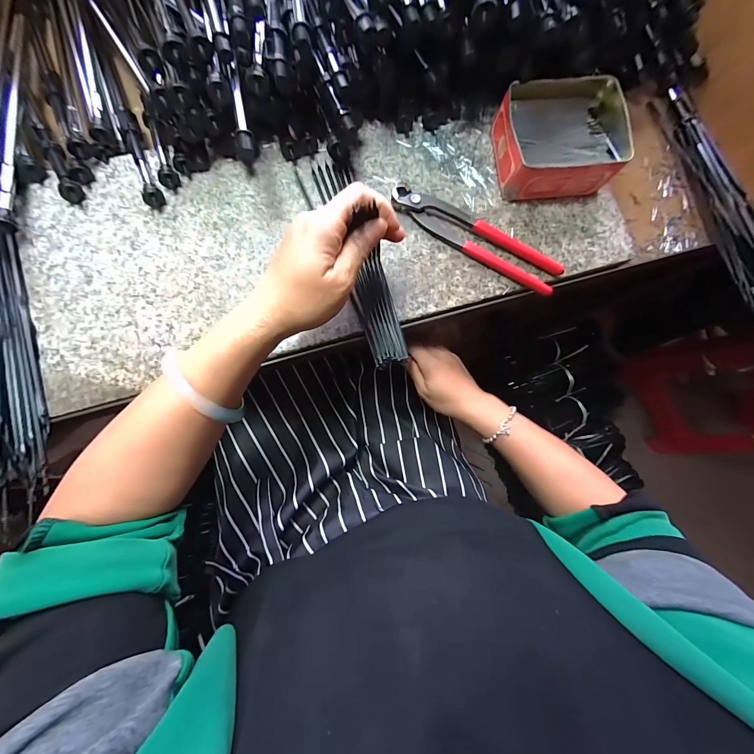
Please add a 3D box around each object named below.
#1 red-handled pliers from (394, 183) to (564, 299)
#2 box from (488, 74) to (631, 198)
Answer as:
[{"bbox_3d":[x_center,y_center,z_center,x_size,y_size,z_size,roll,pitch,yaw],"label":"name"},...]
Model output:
[{"bbox_3d":[0.107,-0.153,0.340,0.192,0.016,0.046,29,82,0],"label":"red-handled pliers"},{"bbox_3d":[0.190,-0.252,0.340,0.126,0.051,0.106,-6,84,-5],"label":"box"}]

